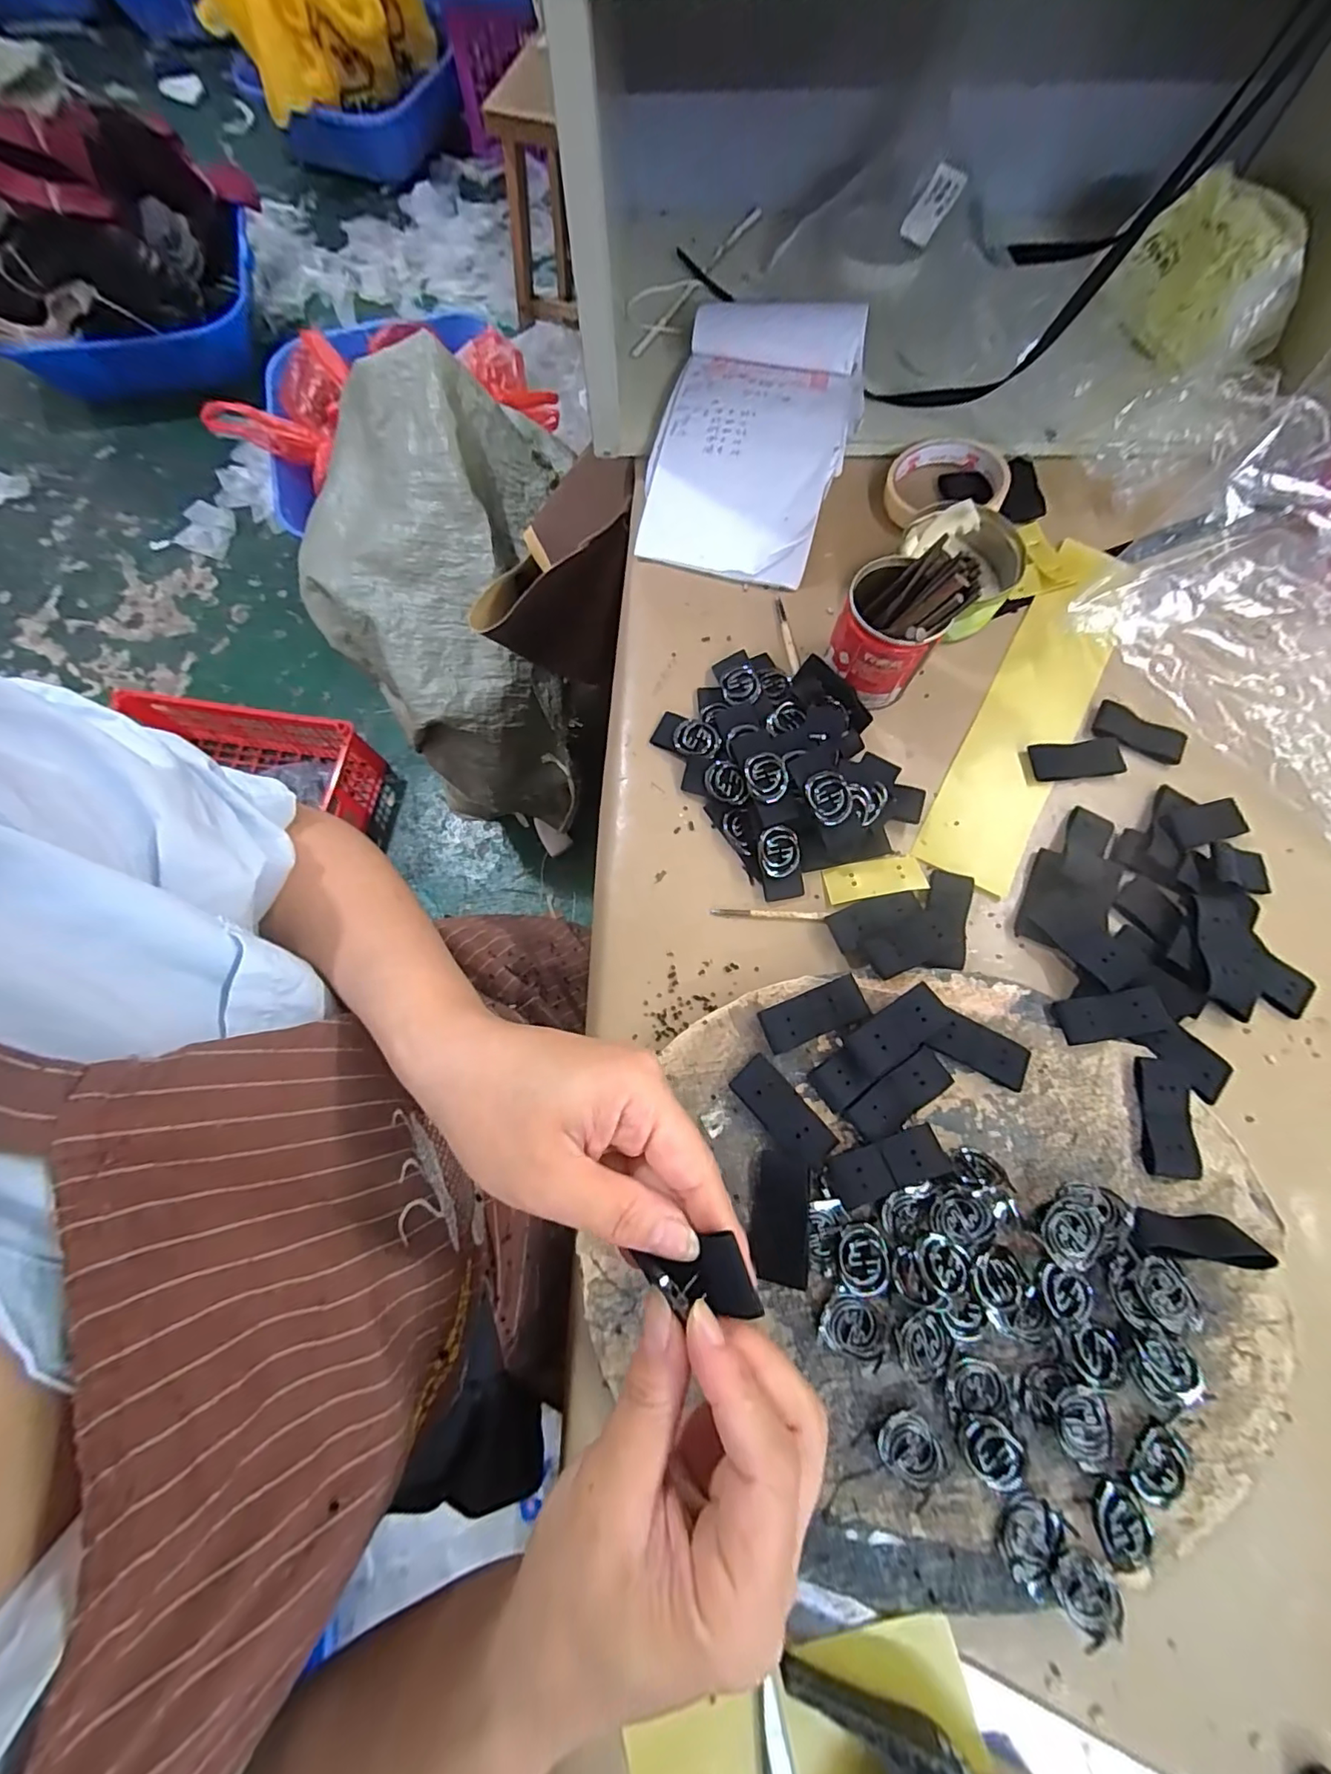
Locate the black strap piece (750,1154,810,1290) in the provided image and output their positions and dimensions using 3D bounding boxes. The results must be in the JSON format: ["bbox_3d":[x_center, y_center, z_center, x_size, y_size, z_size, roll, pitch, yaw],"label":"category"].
[{"bbox_3d":[0.060,0.174,0.297,0.028,0.004,0.059,0,70,24],"label":"black strap piece"}]

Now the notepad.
[{"bbox_3d":[0.069,-0.354,0.439,0.143,0.026,0.240,13,76,3],"label":"notepad"}]

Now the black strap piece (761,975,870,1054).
[{"bbox_3d":[0.085,0.074,0.324,0.060,0.009,0.025,-21,77,-5],"label":"black strap piece"}]

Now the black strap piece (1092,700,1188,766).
[{"bbox_3d":[0.325,-0.106,0.385,0.059,0.004,0.030,27,77,7],"label":"black strap piece"}]

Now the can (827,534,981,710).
[{"bbox_3d":[0.144,-0.165,0.363,0.064,0.083,0.064,0,76,0],"label":"can"}]

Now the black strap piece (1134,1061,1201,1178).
[{"bbox_3d":[0.273,0.125,0.306,0.025,0.009,0.060,7,76,2],"label":"black strap piece"}]

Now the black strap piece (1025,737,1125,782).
[{"bbox_3d":[0.281,-0.087,0.383,0.061,0.004,0.027,-6,76,-2],"label":"black strap piece"}]

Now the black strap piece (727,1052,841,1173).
[{"bbox_3d":[0.065,0.124,0.308,0.025,0.005,0.062,-42,80,-12],"label":"black strap piece"}]

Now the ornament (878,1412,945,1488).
[{"bbox_3d":[0.118,0.270,0.270,0.029,0.004,0.026,44,80,10],"label":"ornament"}]

